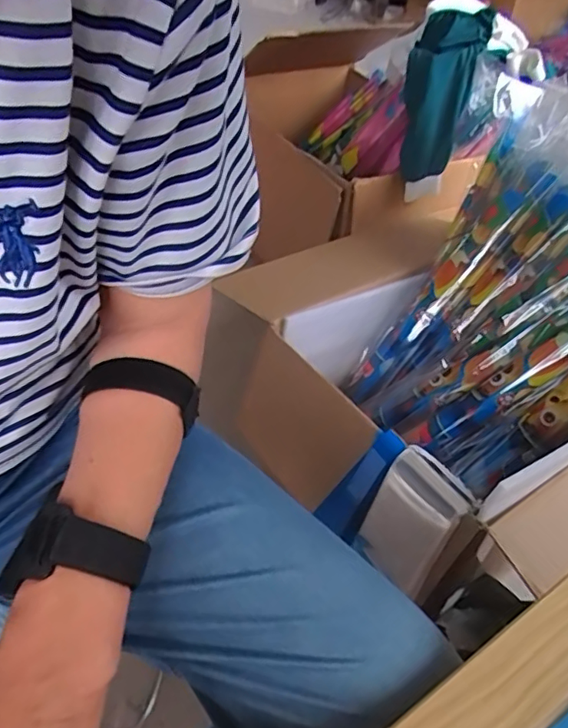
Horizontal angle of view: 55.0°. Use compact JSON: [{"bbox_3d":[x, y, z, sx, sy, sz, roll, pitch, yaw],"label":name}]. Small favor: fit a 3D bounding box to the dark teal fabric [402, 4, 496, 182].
[{"bbox_3d":[0.277,-0.491,1.006,0.121,0.295,0.074,19,21,16],"label":"dark teal fabric"}]

